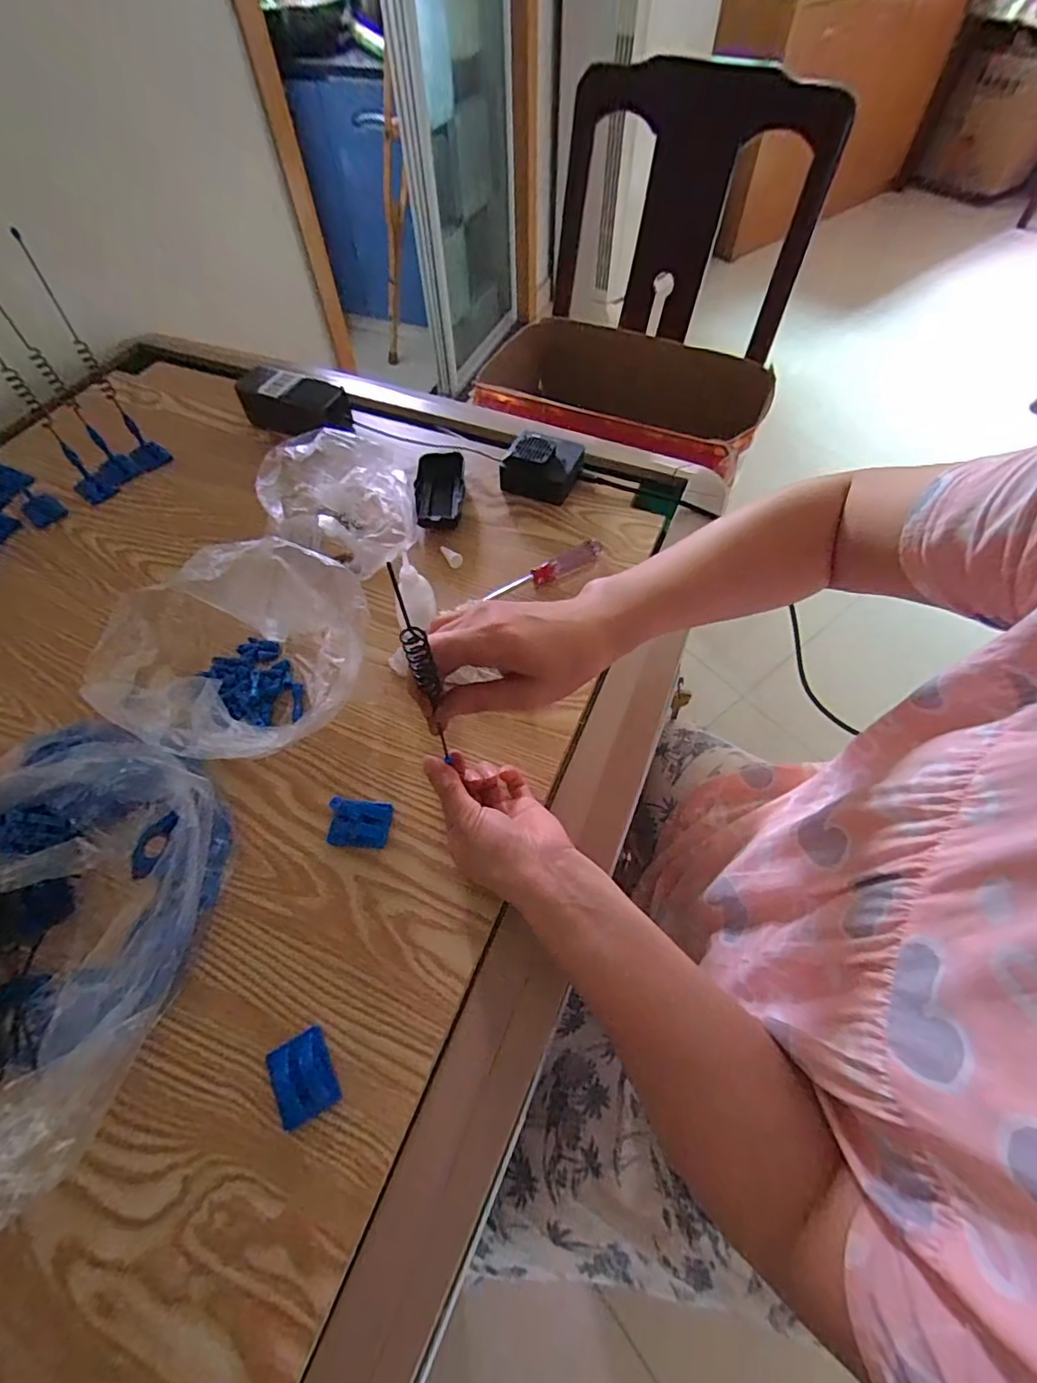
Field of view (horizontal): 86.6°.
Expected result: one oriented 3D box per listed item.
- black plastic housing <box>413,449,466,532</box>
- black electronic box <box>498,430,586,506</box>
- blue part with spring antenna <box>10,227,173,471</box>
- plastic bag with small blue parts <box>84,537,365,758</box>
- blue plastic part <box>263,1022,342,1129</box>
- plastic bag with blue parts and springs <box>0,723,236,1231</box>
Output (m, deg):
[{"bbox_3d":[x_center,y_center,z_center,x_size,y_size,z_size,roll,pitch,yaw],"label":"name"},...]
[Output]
[{"bbox_3d":[-0.086,-0.219,0.603,0.052,0.022,0.113,-5,58,-1],"label":"black plastic housing"},{"bbox_3d":[0.027,-0.249,0.612,0.084,0.048,0.057,15,60,11],"label":"black electronic box"},{"bbox_3d":[-0.463,-0.357,0.597,0.041,0.221,0.012,-27,36,-15],"label":"blue part with spring antenna"},{"bbox_3d":[-0.218,-0.024,0.440,0.173,0.110,0.163,-18,59,-10],"label":"plastic bag with small blue parts"},{"bbox_3d":[-0.131,0.234,0.334,0.035,0.005,0.044,-26,61,-14],"label":"blue plastic part"},{"bbox_3d":[-0.307,0.148,0.342,0.201,0.099,0.265,1,58,2],"label":"plastic bag with blue parts and springs"}]

